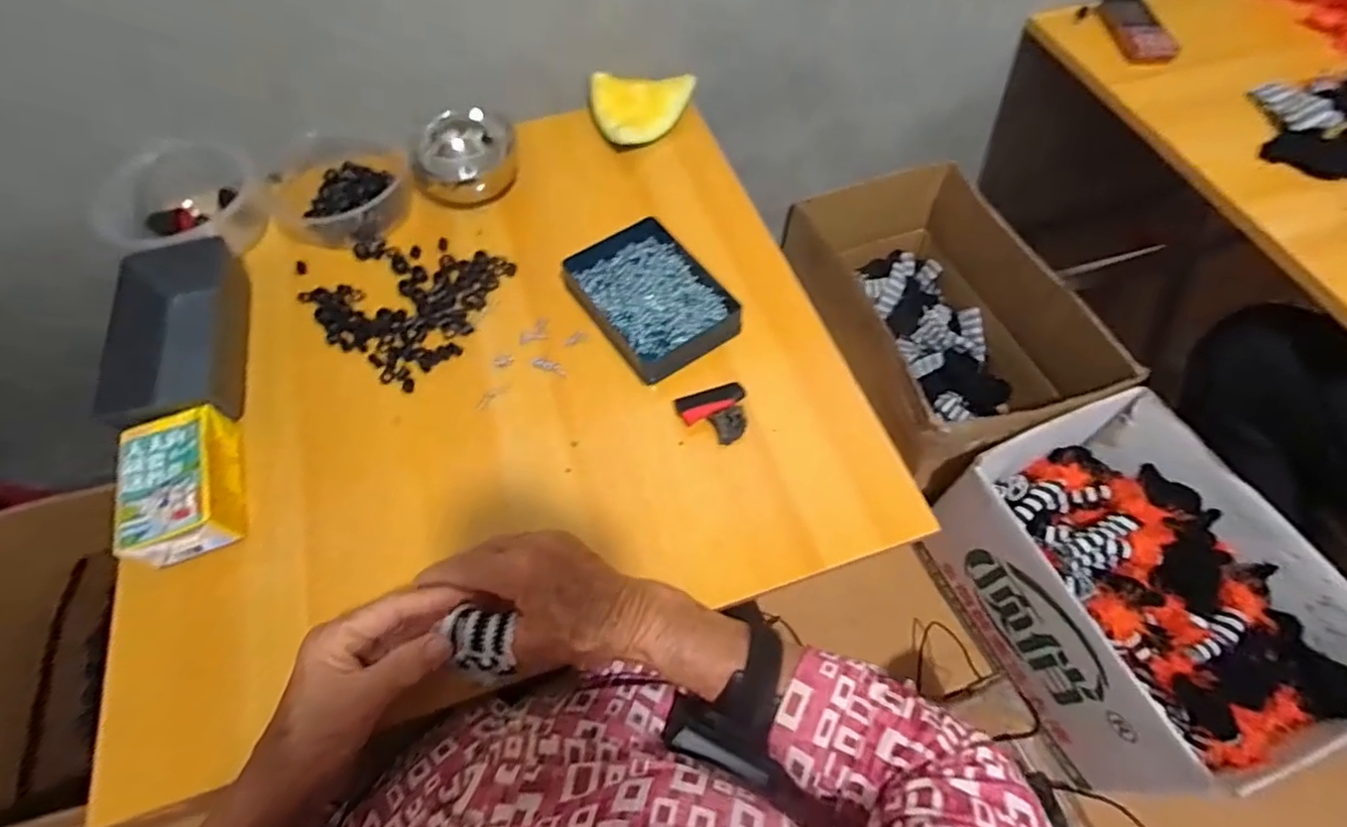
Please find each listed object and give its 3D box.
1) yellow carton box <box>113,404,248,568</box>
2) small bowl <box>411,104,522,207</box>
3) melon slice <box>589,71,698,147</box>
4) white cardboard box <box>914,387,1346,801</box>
[{"bbox_3d":[-0.371,0.054,0.458,0.063,0.049,0.104,-18,62,-9],"label":"yellow carton box"},{"bbox_3d":[-0.218,-0.265,0.634,0.096,0.063,0.082,17,63,10],"label":"small bowl"},{"bbox_3d":[-0.037,-0.342,0.688,0.118,0.034,0.095,-1,61,1],"label":"melon slice"},{"bbox_3d":[0.563,0.224,0.772,0.287,0.229,0.380,-21,63,-10],"label":"white cardboard box"}]

